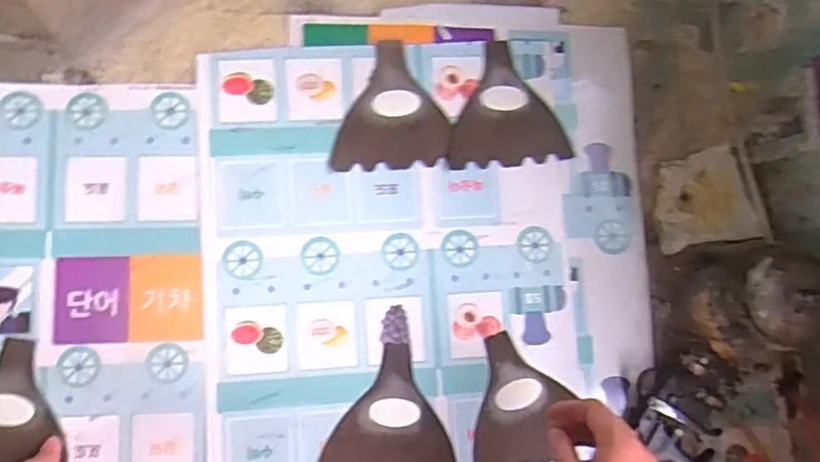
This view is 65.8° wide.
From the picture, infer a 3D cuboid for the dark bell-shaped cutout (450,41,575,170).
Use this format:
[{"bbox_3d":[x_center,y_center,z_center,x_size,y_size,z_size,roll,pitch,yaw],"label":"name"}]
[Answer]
[{"bbox_3d":[0.102,-0.134,0.672,0.126,0.004,0.129,-4,86,-8],"label":"dark bell-shaped cutout"}]

